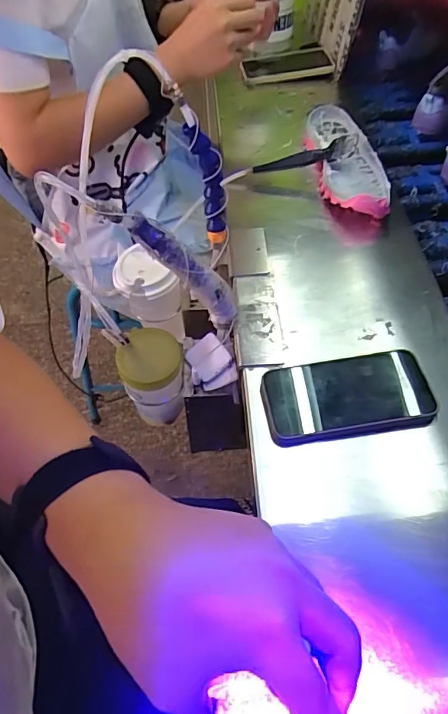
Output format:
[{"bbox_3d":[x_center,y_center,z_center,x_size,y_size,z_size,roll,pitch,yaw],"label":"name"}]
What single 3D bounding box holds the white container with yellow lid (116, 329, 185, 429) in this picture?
[{"bbox_3d":[-0.087,0.032,0.588,0.071,0.131,0.068,-9,53,0],"label":"white container with yellow lid"}]

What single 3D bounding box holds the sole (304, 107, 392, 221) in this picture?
[{"bbox_3d":[0.178,-0.292,0.682,0.092,0.051,0.262,-9,53,0],"label":"sole"}]

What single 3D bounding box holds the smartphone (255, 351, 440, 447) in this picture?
[{"bbox_3d":[0.123,0.039,0.463,0.163,0.015,0.082,-6,56,-4],"label":"smartphone"}]

